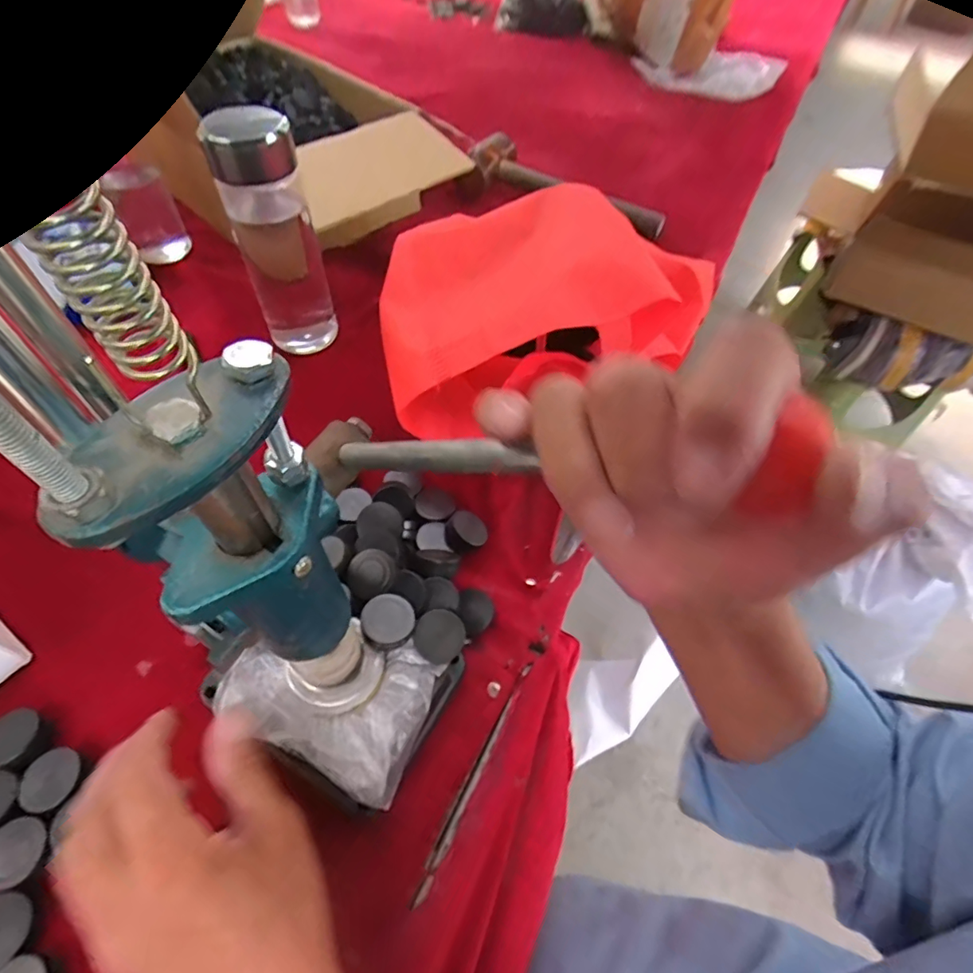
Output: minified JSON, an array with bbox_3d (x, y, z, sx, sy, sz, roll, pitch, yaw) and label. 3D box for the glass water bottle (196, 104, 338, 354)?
[{"bbox_3d":[-0.184,-0.209,0.462,0.069,0.194,0.058,-15,57,-14],"label":"glass water bottle"}]

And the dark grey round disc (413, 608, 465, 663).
[{"bbox_3d":[-0.030,0.095,0.329,0.031,0.007,0.033,2,55,-3],"label":"dark grey round disc"}]

